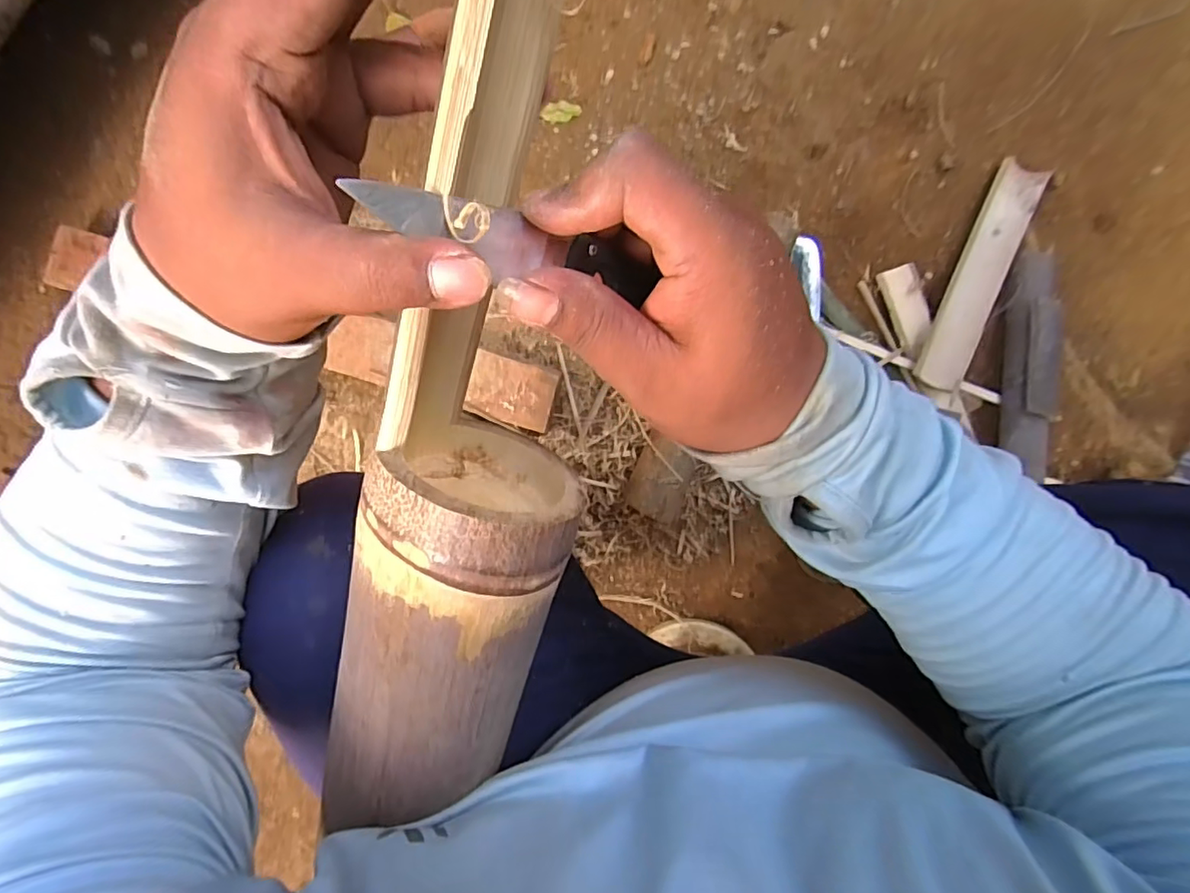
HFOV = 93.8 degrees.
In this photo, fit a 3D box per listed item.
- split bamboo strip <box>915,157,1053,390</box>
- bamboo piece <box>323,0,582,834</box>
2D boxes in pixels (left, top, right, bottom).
[{"bbox_3d":[0.540,-0.240,0.776,0.065,0.023,0.356,25,81,14],"label":"split bamboo strip"},{"bbox_3d":[-0.048,0.009,0.208,0.081,0.079,0.311,10,101,4],"label":"bamboo piece"}]

